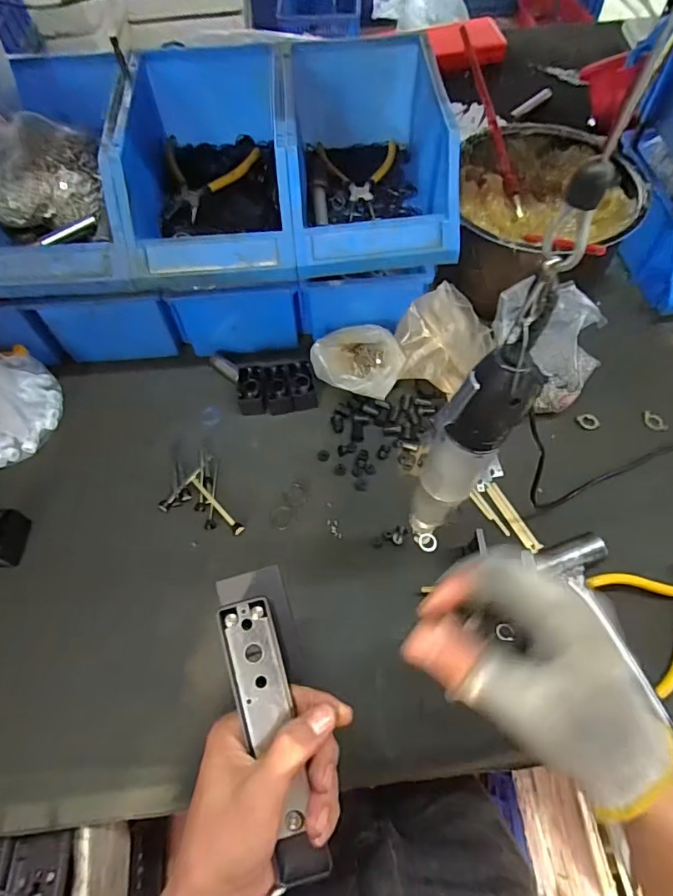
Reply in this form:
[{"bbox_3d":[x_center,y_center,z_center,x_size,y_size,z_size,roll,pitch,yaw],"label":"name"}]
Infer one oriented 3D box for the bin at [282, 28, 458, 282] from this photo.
[{"bbox_3d":[0.029,-0.294,0.515,0.146,0.111,0.248,-5,62,0],"label":"bin"}]

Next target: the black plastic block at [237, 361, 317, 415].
[{"bbox_3d":[-0.072,-0.073,0.603,0.089,0.023,0.058,-10,62,-3],"label":"black plastic block"}]

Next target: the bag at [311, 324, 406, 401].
[{"bbox_3d":[0.026,-0.104,0.605,0.103,0.045,0.085,-1,62,2],"label":"bag"}]

